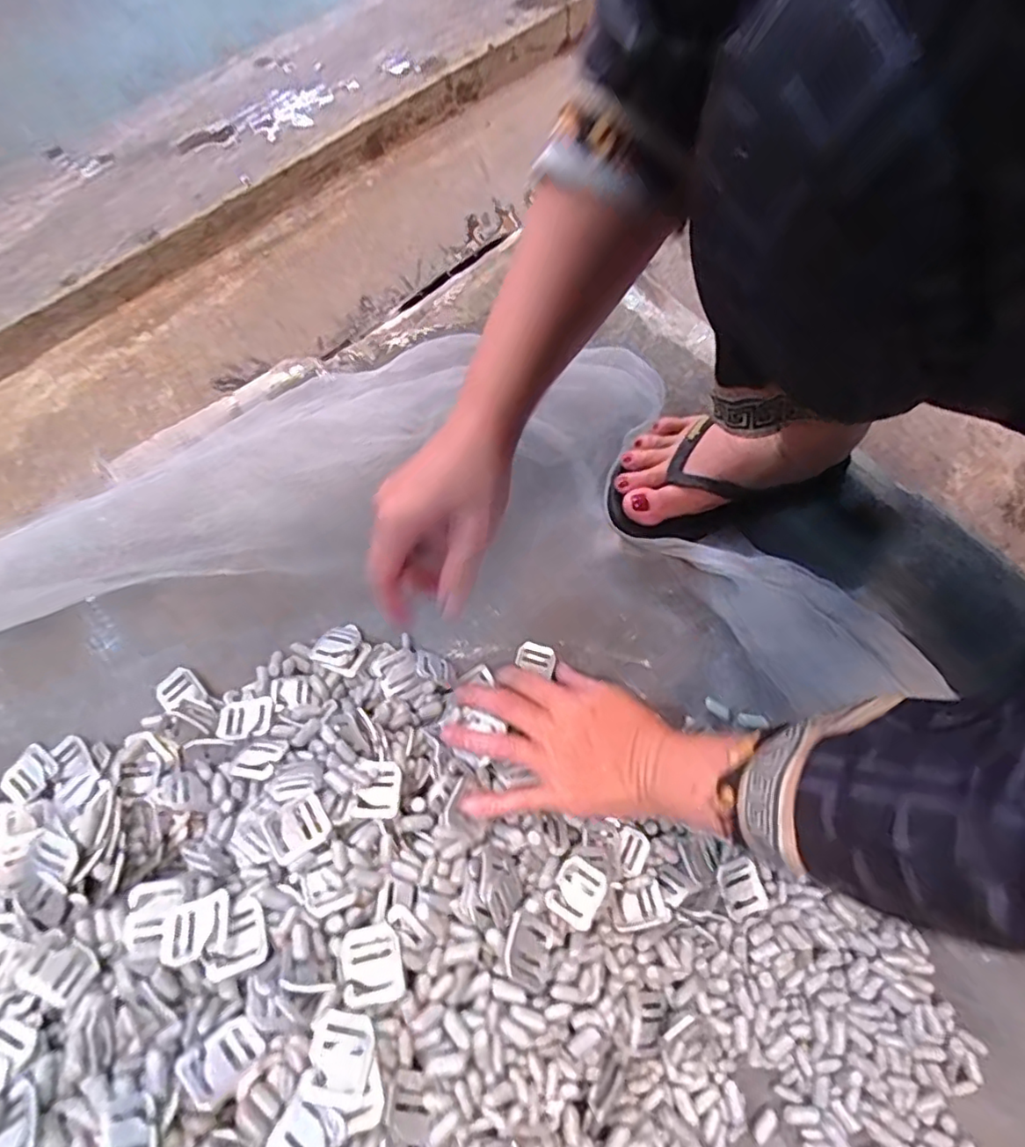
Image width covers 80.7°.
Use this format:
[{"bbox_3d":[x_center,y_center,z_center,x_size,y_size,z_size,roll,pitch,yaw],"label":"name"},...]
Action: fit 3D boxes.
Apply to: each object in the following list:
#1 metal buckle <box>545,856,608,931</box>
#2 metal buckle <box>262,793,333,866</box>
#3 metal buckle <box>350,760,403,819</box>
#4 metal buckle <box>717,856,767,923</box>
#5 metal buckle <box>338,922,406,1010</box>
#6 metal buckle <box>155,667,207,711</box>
[{"bbox_3d":[0.040,0.195,0.370,0.031,0.006,0.035,32,71,9],"label":"metal buckle"},{"bbox_3d":[-0.128,0.151,0.360,0.034,0.007,0.029,-25,75,-33],"label":"metal buckle"},{"bbox_3d":[-0.085,0.135,0.380,0.029,0.006,0.034,2,60,-6],"label":"metal buckle"},{"bbox_3d":[0.153,0.210,0.403,0.029,0.007,0.034,-15,71,-8],"label":"metal buckle"},{"bbox_3d":[-0.074,0.204,0.315,0.031,0.007,0.036,-15,71,-8],"label":"metal buckle"},{"bbox_3d":[-0.242,0.086,0.437,0.029,0.006,0.031,-42,77,-16],"label":"metal buckle"}]

